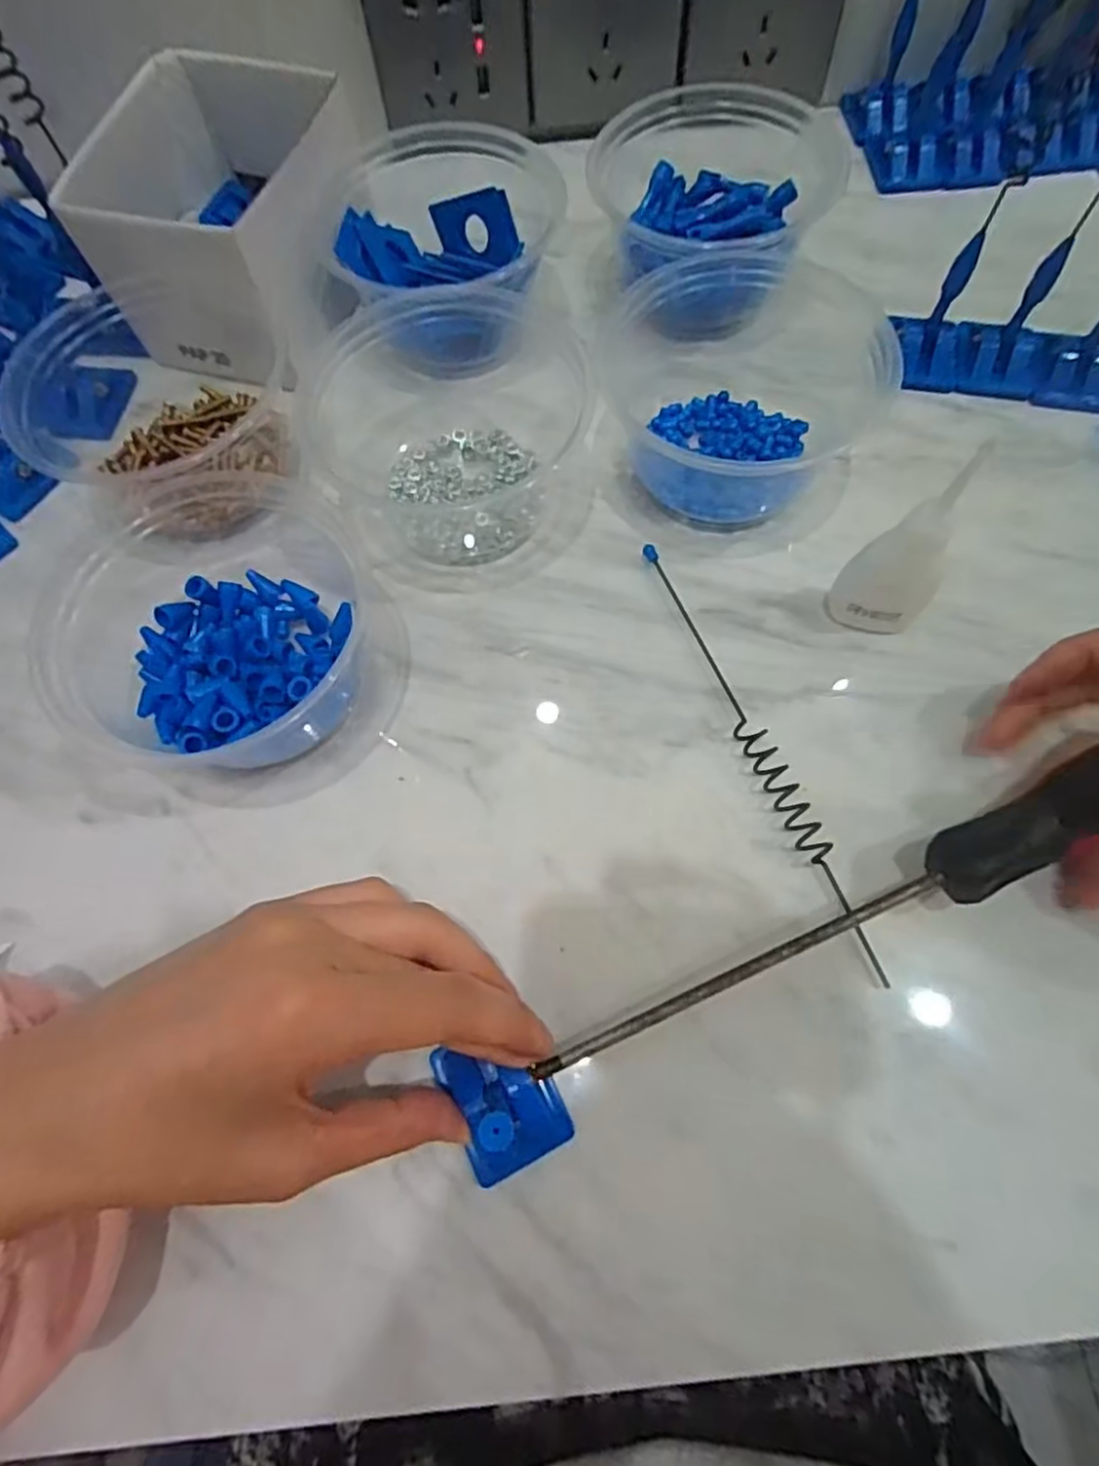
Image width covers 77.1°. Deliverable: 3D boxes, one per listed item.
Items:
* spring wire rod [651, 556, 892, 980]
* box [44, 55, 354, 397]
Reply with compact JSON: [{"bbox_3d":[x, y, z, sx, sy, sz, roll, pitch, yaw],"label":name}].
[{"bbox_3d":[0.080,0.002,0.270,0.012,0.008,0.190,-20,70,-6],"label":"spring wire rod"},{"bbox_3d":[-0.153,-0.247,0.338,0.105,0.073,0.121,20,71,9],"label":"box"}]

